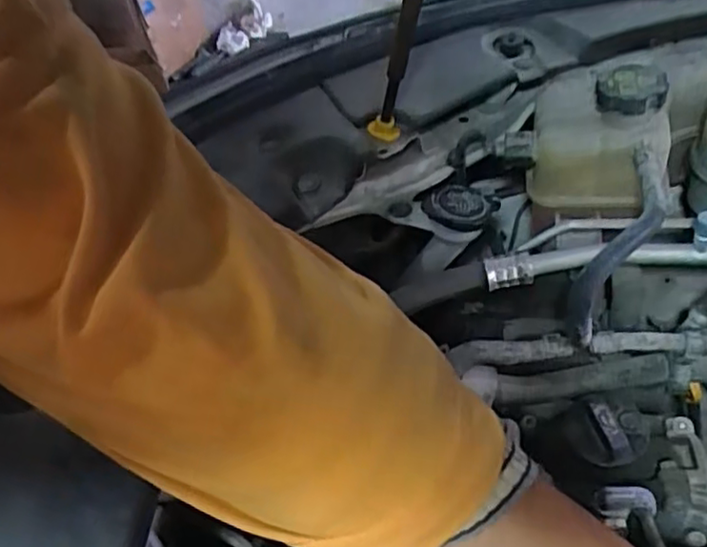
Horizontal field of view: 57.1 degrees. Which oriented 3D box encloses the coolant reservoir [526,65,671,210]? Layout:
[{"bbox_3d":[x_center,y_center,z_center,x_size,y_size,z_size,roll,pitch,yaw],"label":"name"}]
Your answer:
[{"bbox_3d":[0.209,-0.131,0.556,0.107,0.102,0.117,14,50,14],"label":"coolant reservoir"}]

